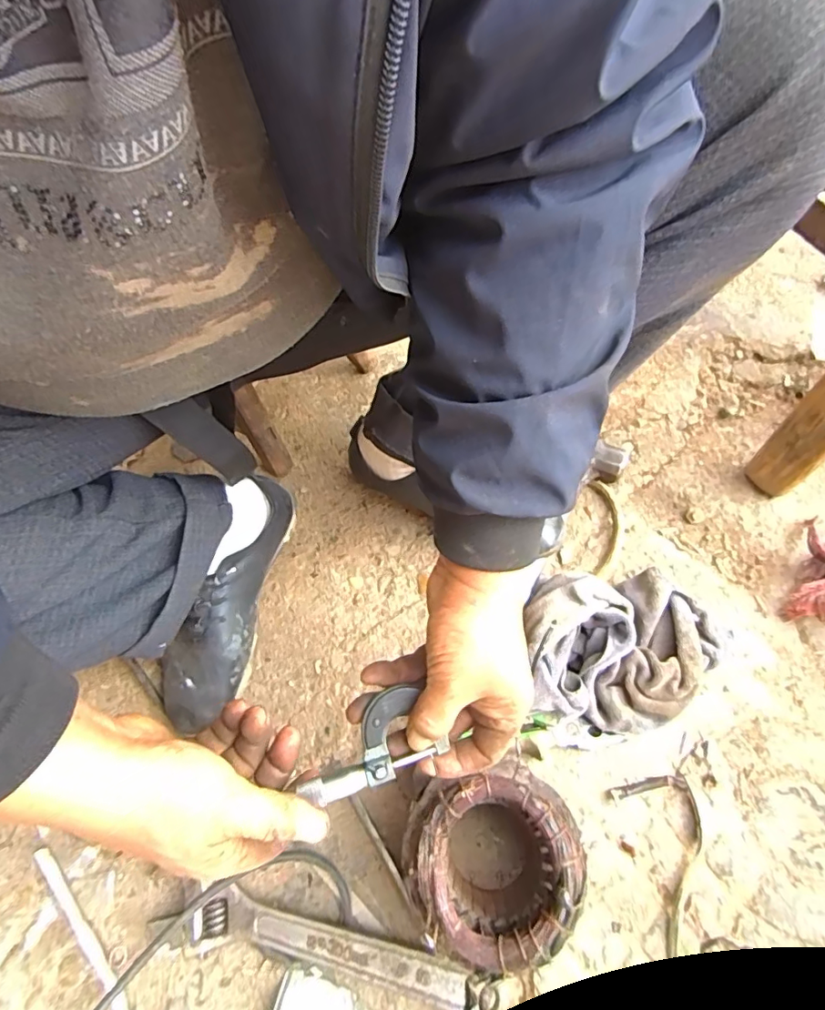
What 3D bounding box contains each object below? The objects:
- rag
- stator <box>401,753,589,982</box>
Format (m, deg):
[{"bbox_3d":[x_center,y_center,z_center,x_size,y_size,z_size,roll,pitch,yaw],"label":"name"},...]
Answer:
[{"bbox_3d":[0.196,0.131,0.482,0.198,0.070,0.146,-10,59,-1],"label":"rag"},{"bbox_3d":[0.057,0.263,0.381,0.111,0.135,0.107,-2,59,3],"label":"stator"}]

